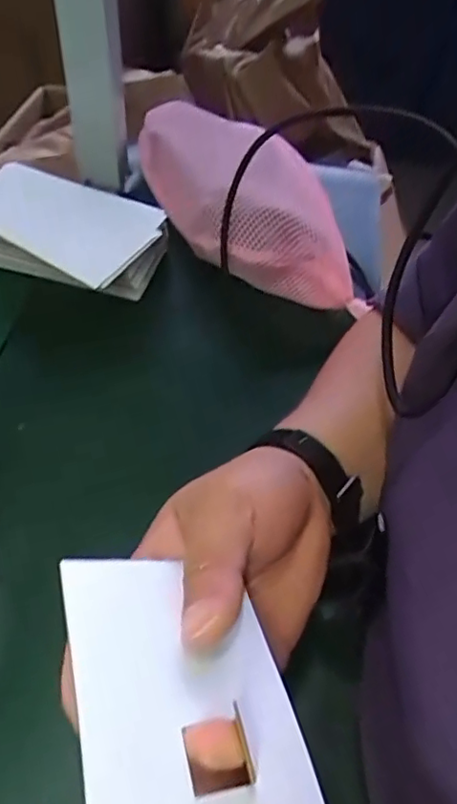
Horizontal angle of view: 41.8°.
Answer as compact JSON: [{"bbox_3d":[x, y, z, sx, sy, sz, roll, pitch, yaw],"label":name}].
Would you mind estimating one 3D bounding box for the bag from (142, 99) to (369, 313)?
[{"bbox_3d":[0.007,-0.175,0.520,0.115,0.073,0.256,-20,60,-18],"label":"bag"}]

